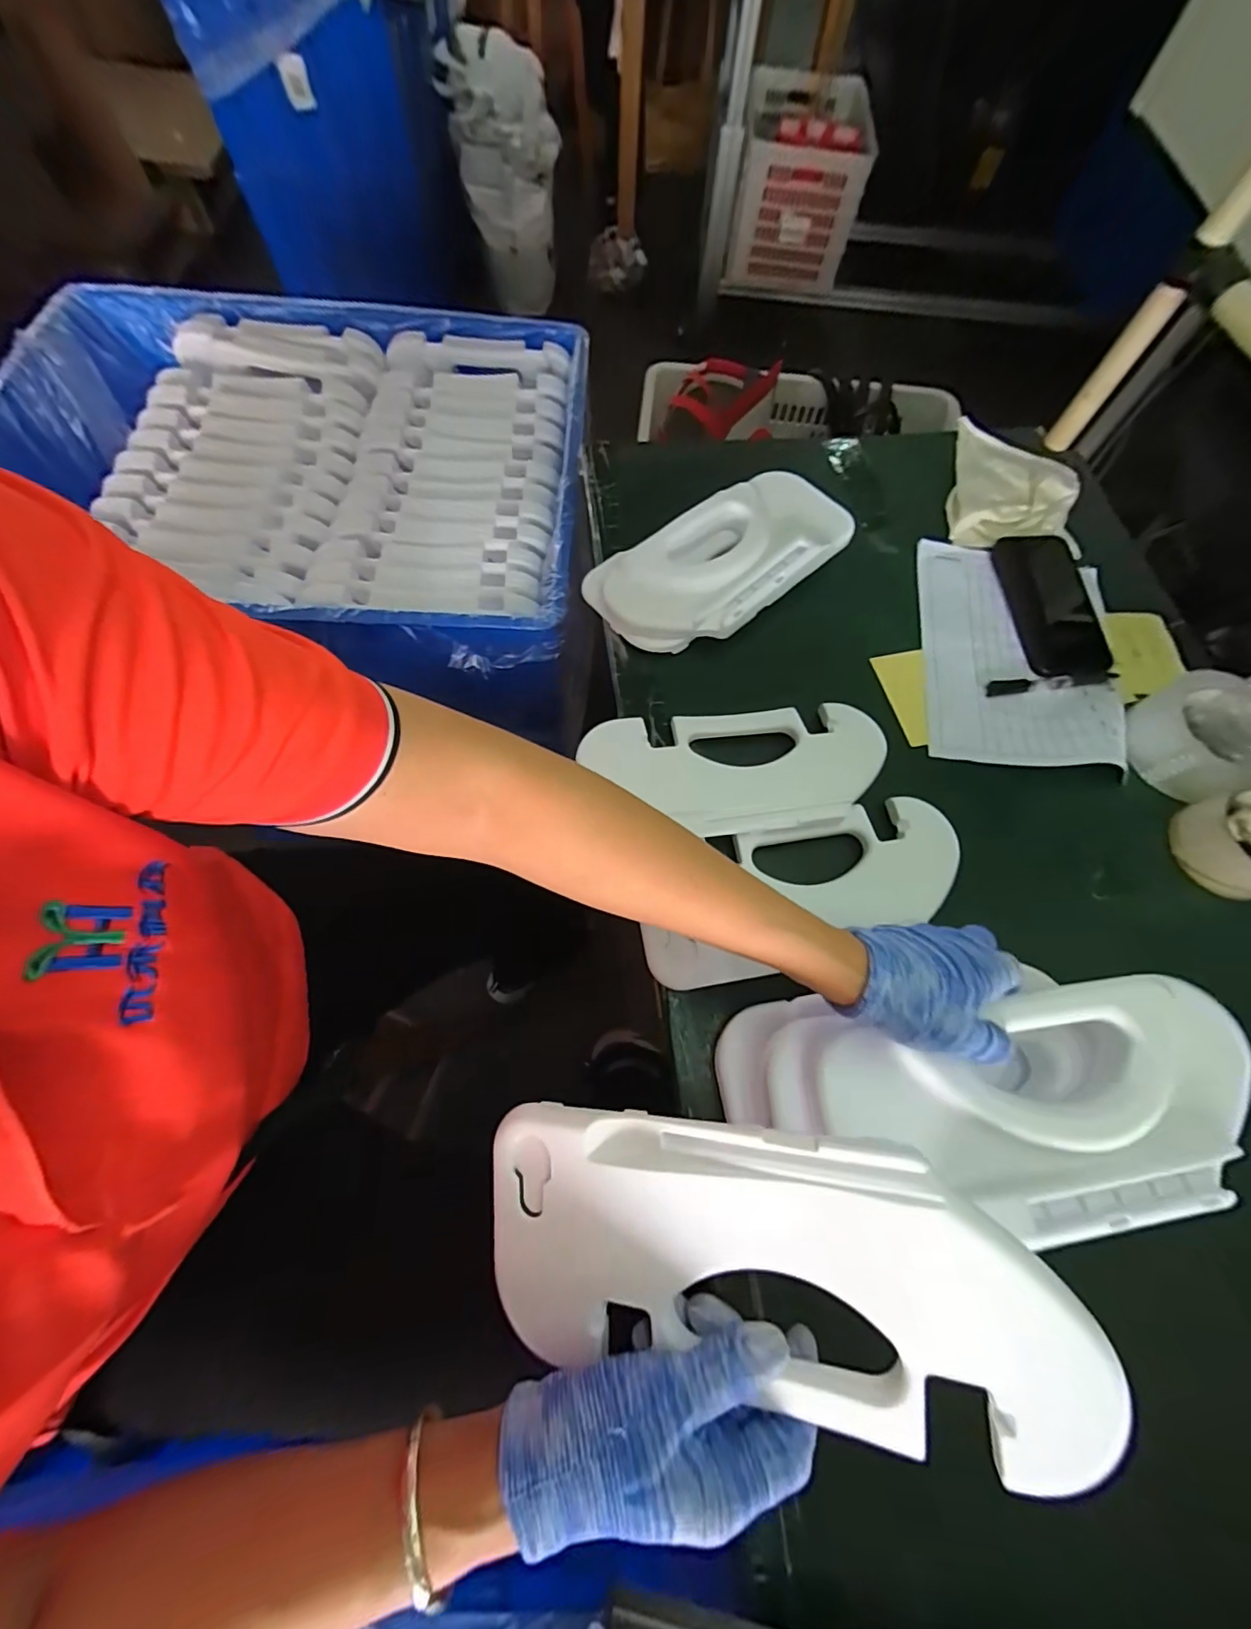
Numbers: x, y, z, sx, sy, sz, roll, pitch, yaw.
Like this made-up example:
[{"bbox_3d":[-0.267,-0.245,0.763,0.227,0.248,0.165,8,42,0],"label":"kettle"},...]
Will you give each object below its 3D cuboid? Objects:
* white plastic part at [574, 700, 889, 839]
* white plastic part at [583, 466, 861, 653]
[{"bbox_3d":[0.099,-0.036,0.463,0.252,0.037,0.116,-6,69,-5],"label":"white plastic part"},{"bbox_3d":[0.097,-0.251,0.546,0.267,0.056,0.140,-35,74,-16],"label":"white plastic part"}]

